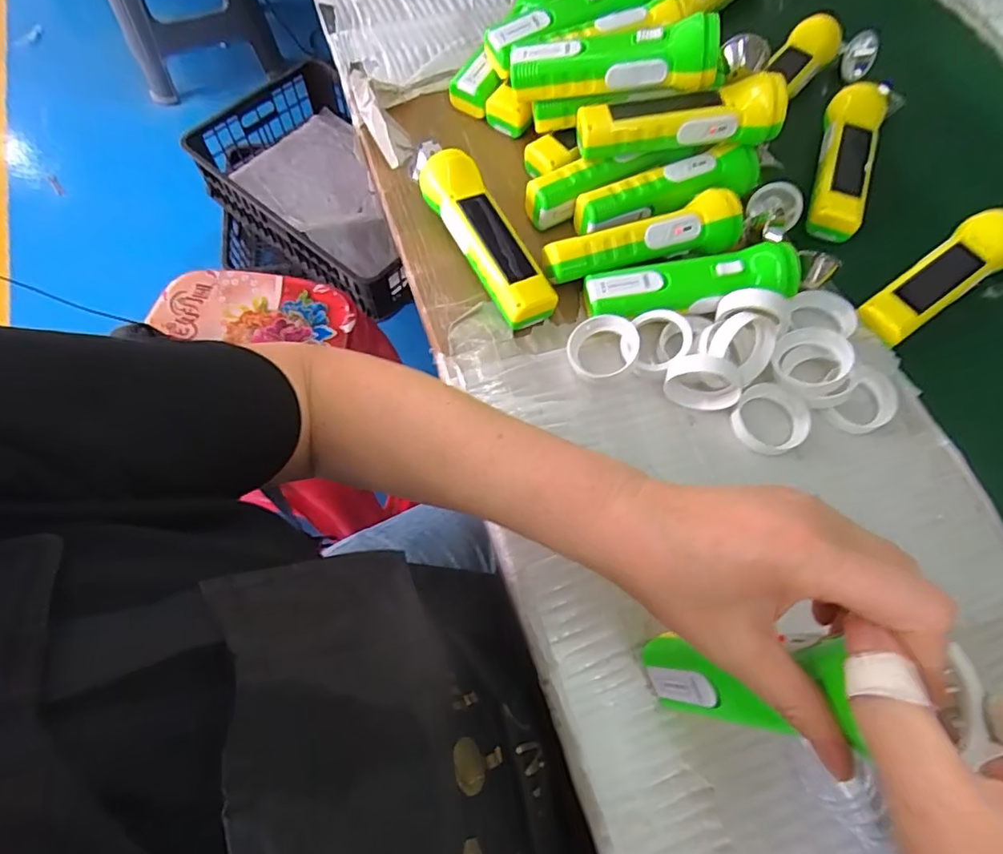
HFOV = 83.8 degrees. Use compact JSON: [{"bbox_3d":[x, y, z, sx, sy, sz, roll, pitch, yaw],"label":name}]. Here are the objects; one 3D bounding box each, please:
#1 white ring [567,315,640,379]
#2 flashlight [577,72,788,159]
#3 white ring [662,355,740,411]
[{"bbox_3d":[0.075,-0.058,0.419,0.050,0.020,0.051,1,66,-2],"label":"white ring"},{"bbox_3d":[0.137,-0.242,0.441,0.150,0.040,0.034,-3,65,9],"label":"flashlight"},{"bbox_3d":[0.144,-0.032,0.402,0.053,0.048,0.018,13,66,3],"label":"white ring"}]

